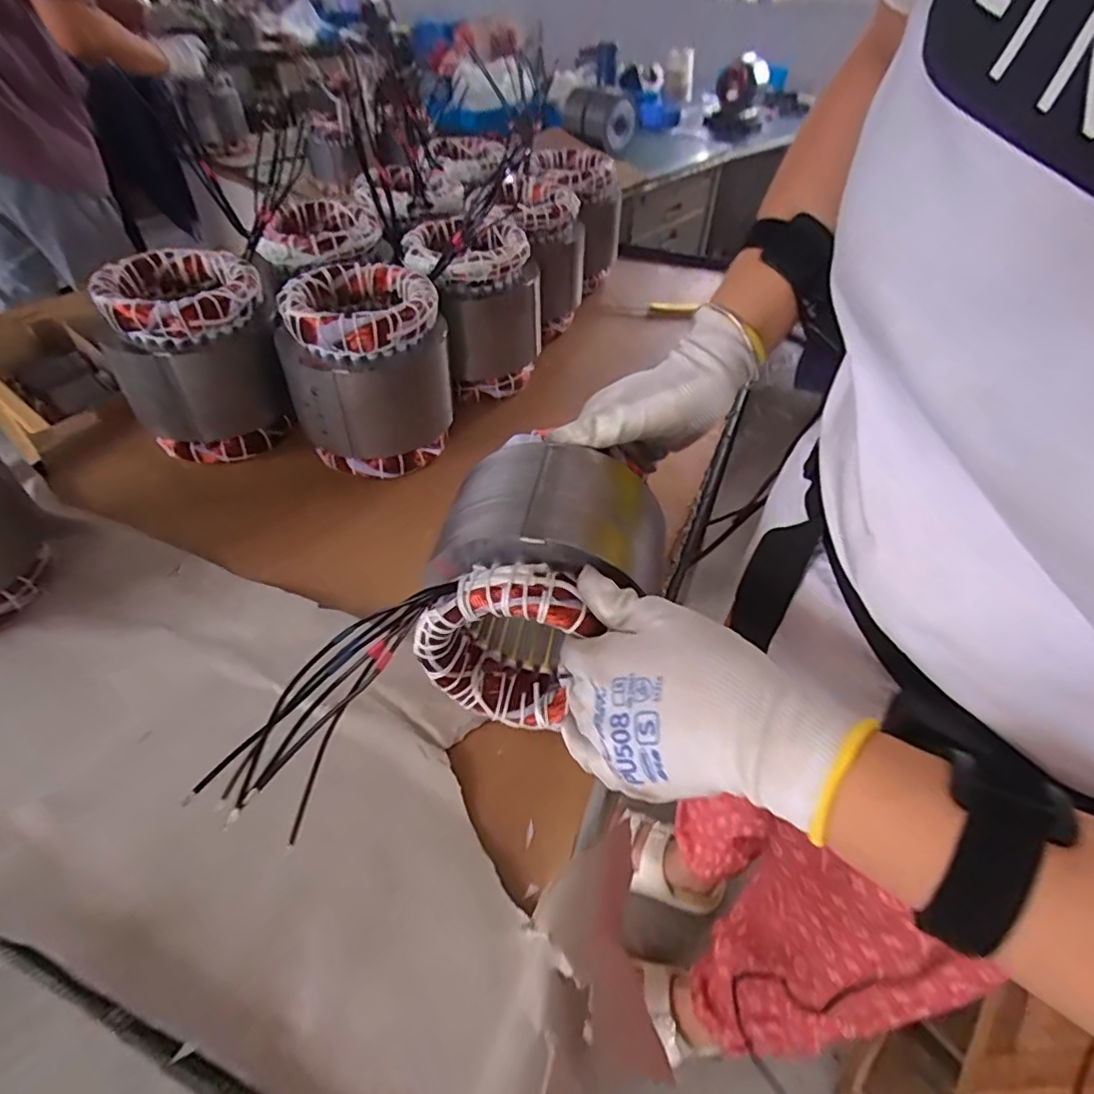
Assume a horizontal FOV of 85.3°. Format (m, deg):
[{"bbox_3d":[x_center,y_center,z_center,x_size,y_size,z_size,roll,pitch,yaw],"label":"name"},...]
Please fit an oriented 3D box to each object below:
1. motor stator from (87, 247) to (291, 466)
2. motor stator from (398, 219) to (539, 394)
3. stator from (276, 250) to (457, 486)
[{"bbox_3d":[-0.342,-0.185,0.586,0.149,0.161,0.130,-16,48,-17],"label":"motor stator"},{"bbox_3d":[-0.082,-0.266,0.660,0.128,0.153,0.142,-18,49,-19],"label":"motor stator"},{"bbox_3d":[-0.172,-0.162,0.574,0.137,0.162,0.137,-20,49,-21],"label":"stator"}]

